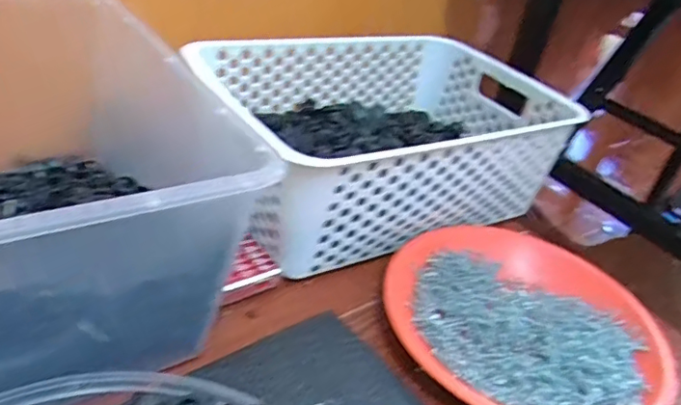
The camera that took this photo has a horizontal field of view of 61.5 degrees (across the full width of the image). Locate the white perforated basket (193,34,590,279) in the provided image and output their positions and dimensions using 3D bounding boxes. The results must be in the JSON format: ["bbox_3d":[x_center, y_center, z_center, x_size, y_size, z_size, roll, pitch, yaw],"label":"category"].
[{"bbox_3d":[0.037,-0.058,0.509,0.294,0.106,0.202,-14,40,-31],"label":"white perforated basket"}]

